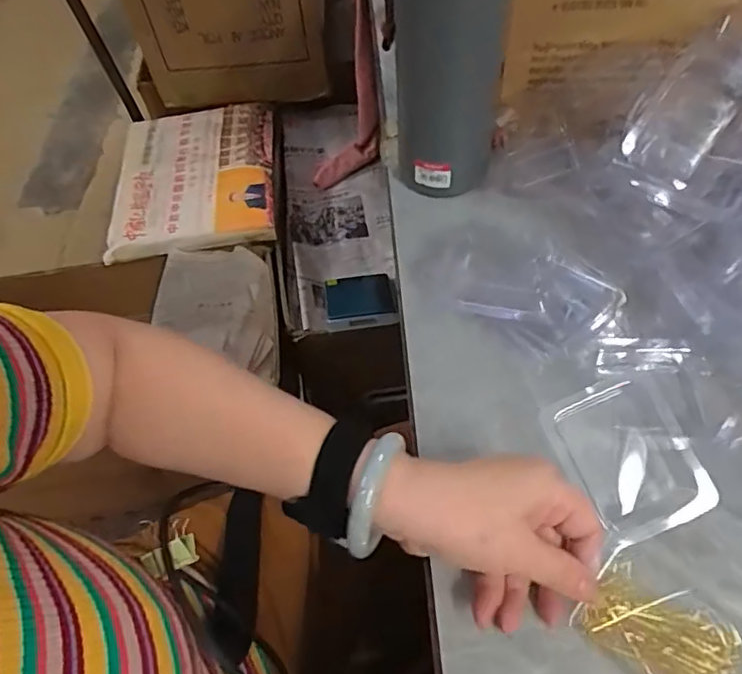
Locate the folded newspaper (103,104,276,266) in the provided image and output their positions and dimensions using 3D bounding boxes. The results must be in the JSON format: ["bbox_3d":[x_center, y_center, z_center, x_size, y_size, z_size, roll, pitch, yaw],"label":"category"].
[{"bbox_3d":[-0.308,-0.287,0.994,0.276,0.032,0.332,-9,57,-2],"label":"folded newspaper"}]

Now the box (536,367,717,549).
[{"bbox_3d":[0.166,0.075,0.368,0.080,0.012,0.097,-16,58,-7],"label":"box"}]

